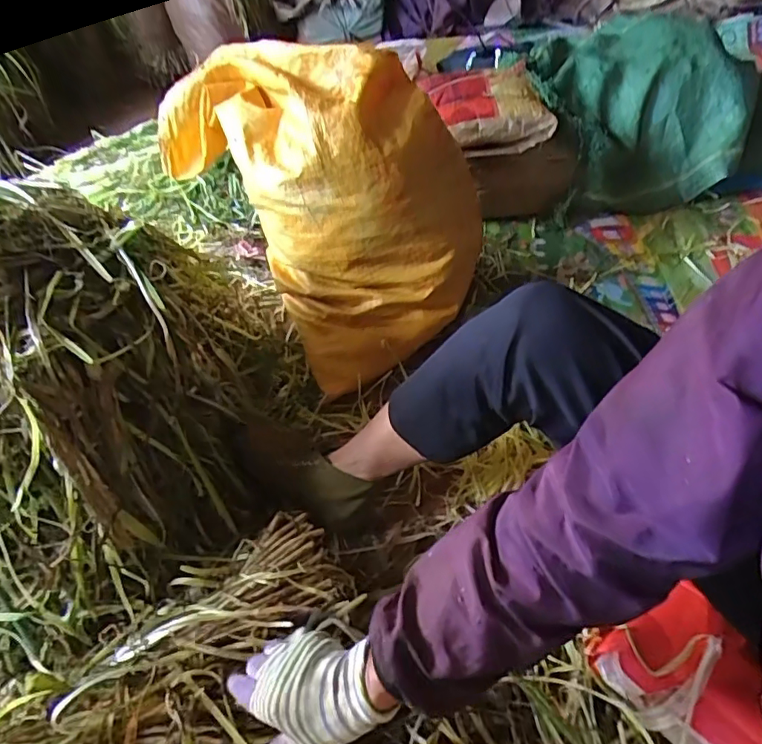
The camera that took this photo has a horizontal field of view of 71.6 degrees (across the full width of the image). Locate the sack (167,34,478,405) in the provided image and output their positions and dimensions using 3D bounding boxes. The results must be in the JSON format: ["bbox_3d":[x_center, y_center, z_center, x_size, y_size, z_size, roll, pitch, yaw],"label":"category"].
[{"bbox_3d":[-0.029,-0.247,0.860,0.334,0.438,0.330,12,47,13],"label":"sack"}]

